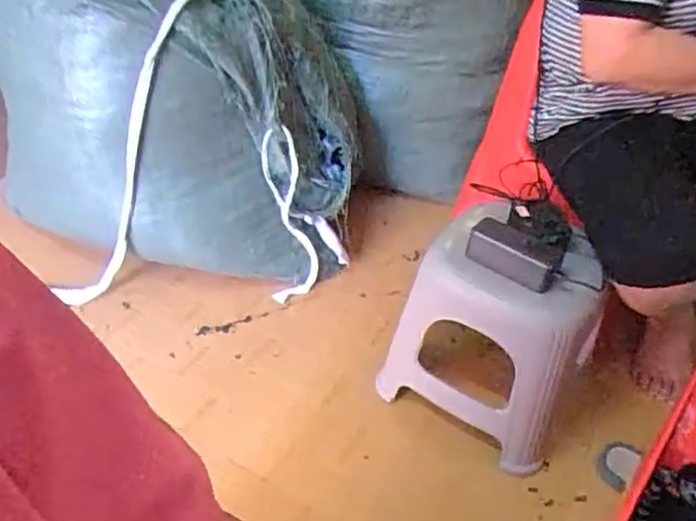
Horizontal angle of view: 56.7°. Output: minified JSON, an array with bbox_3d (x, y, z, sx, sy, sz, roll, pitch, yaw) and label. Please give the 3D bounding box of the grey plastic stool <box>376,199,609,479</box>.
[{"bbox_3d":[0.234,0.118,1.027,0.277,0.316,0.214,25,44,22],"label":"grey plastic stool"}]

